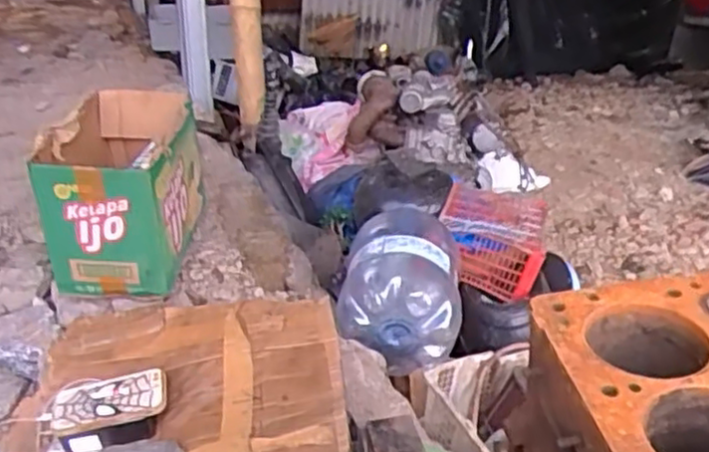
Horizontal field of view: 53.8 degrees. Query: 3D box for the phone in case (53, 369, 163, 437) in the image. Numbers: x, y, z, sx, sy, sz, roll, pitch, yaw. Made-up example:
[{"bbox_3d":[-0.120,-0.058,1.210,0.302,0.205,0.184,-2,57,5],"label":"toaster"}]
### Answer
[{"bbox_3d":[-0.346,0.247,0.988,0.155,0.013,0.081,-12,46,-10],"label":"phone in case"}]

